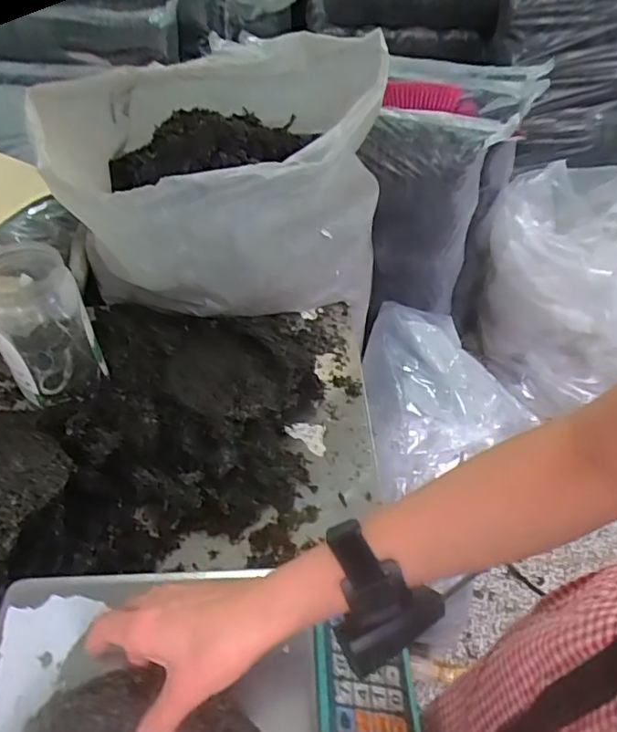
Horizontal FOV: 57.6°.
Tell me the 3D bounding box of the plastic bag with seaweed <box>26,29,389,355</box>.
[{"bbox_3d":[-0.160,-0.363,1.026,0.560,0.278,0.688,5,46,3],"label":"plastic bag with seaweed"}]

